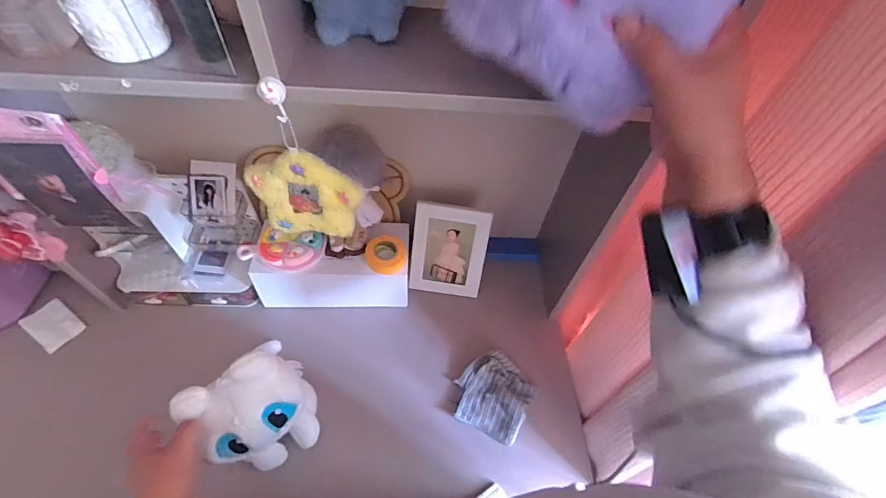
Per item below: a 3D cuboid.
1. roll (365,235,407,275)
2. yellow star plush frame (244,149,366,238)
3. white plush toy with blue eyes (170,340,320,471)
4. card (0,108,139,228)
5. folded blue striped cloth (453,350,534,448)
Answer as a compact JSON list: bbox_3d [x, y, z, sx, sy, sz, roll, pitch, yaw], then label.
[{"bbox_3d":[-0.105,0.010,0.741,0.072,0.030,0.065,10,53,2],"label":"roll"},{"bbox_3d":[-0.176,-0.068,0.516,0.140,0.127,0.028,8,53,1],"label":"yellow star plush frame"},{"bbox_3d":[-0.254,0.236,0.566,0.132,0.204,0.089,-23,58,-20],"label":"white plush toy with blue eyes"},{"bbox_3d":[-0.485,-0.090,0.488,0.130,0.192,0.017,6,52,-12],"label":"card"},{"bbox_3d":[0.092,0.252,0.710,0.125,0.030,0.130,27,56,14],"label":"folded blue striped cloth"}]

